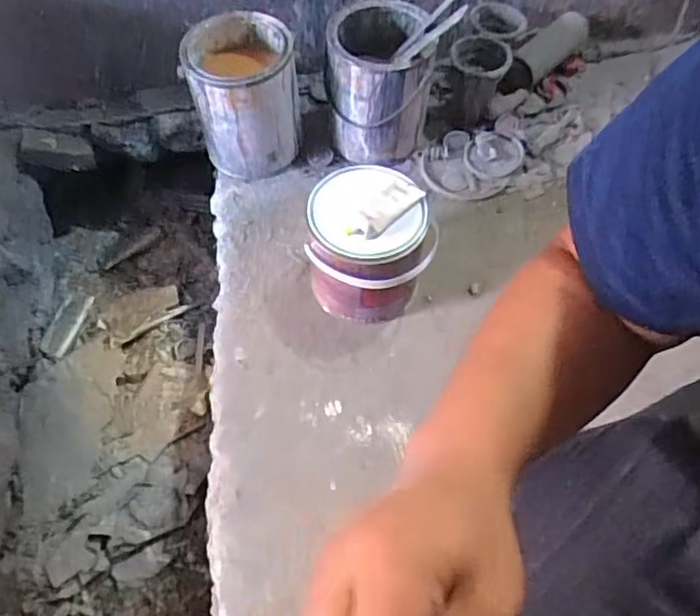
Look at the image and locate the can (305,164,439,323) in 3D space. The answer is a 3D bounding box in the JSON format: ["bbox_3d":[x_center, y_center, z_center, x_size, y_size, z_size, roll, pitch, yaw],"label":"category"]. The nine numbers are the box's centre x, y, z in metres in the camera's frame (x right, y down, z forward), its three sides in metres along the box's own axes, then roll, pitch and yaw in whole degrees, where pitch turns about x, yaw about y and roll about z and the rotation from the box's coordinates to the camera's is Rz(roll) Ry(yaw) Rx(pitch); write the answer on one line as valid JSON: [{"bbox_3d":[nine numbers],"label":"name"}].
[{"bbox_3d":[0.026,-0.074,0.846,0.154,0.193,0.158,-1,60,1],"label":"can"}]

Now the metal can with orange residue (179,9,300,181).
[{"bbox_3d":[-0.171,-0.342,0.994,0.152,0.213,0.161,-1,60,1],"label":"metal can with orange residue"}]

